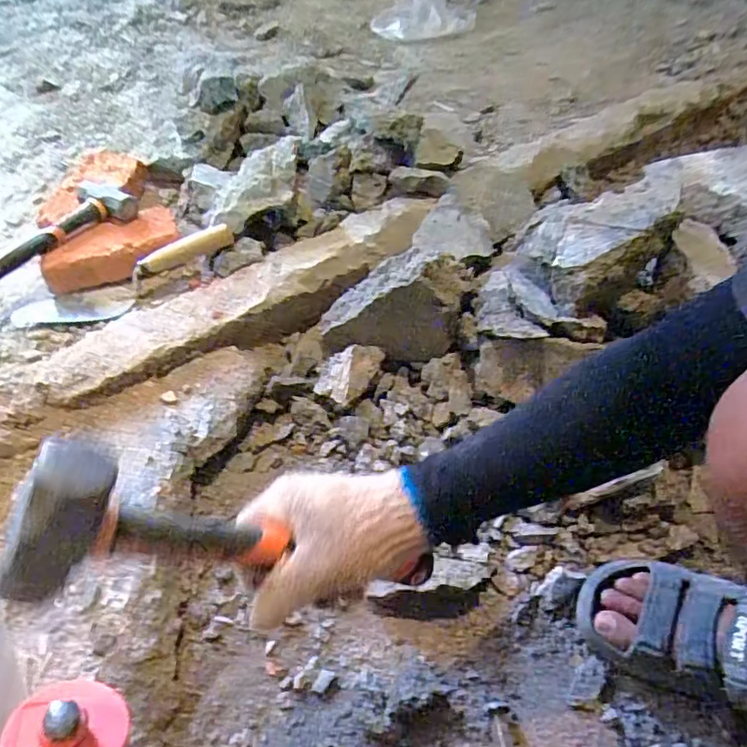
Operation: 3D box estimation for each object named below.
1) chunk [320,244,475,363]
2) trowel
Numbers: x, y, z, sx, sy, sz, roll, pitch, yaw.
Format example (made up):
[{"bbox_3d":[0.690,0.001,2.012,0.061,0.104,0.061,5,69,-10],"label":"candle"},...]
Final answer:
[{"bbox_3d":[0.024,-0.097,0.764,0.196,0.139,0.110,0,50,1],"label":"chunk"},{"bbox_3d":[-0.356,-0.130,0.836,0.329,0.055,0.079,-27,55,-2],"label":"trowel"}]

